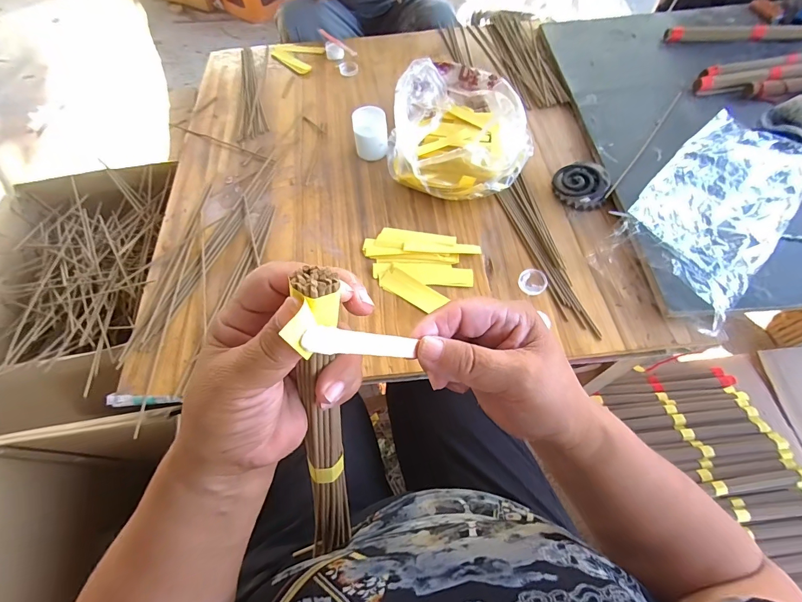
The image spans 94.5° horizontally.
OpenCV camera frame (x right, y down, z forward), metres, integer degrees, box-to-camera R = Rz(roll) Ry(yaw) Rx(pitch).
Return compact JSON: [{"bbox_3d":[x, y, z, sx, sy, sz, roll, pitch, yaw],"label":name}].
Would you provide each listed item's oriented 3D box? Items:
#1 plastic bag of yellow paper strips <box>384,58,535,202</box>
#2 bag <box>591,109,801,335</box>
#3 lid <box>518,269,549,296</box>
[{"bbox_3d":[0.092,-0.277,0.603,0.228,0.089,0.239,-8,62,-1],"label":"plastic bag of yellow paper strips"},{"bbox_3d":[0.451,-0.138,0.531,0.175,0.035,0.377,40,71,20],"label":"bag"},{"bbox_3d":[0.183,-0.027,0.514,0.037,0.009,0.038,-1,62,2],"label":"lid"}]

